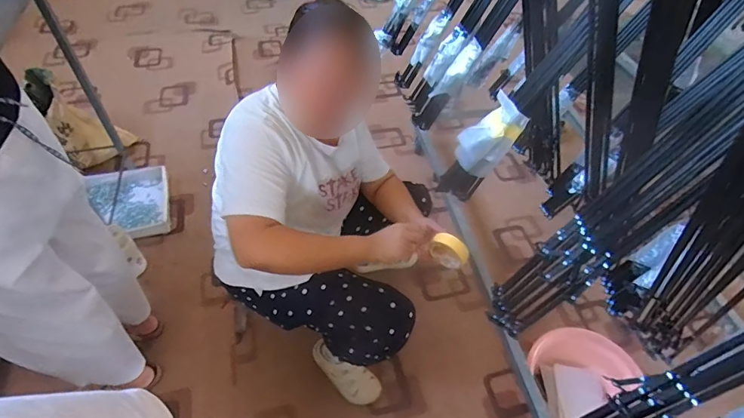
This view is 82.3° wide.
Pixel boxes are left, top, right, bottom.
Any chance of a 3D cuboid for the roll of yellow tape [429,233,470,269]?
[{"bbox_3d":[0.168,0.095,0.931,0.082,0.080,0.035,35,56,21],"label":"roll of yellow tape"}]

